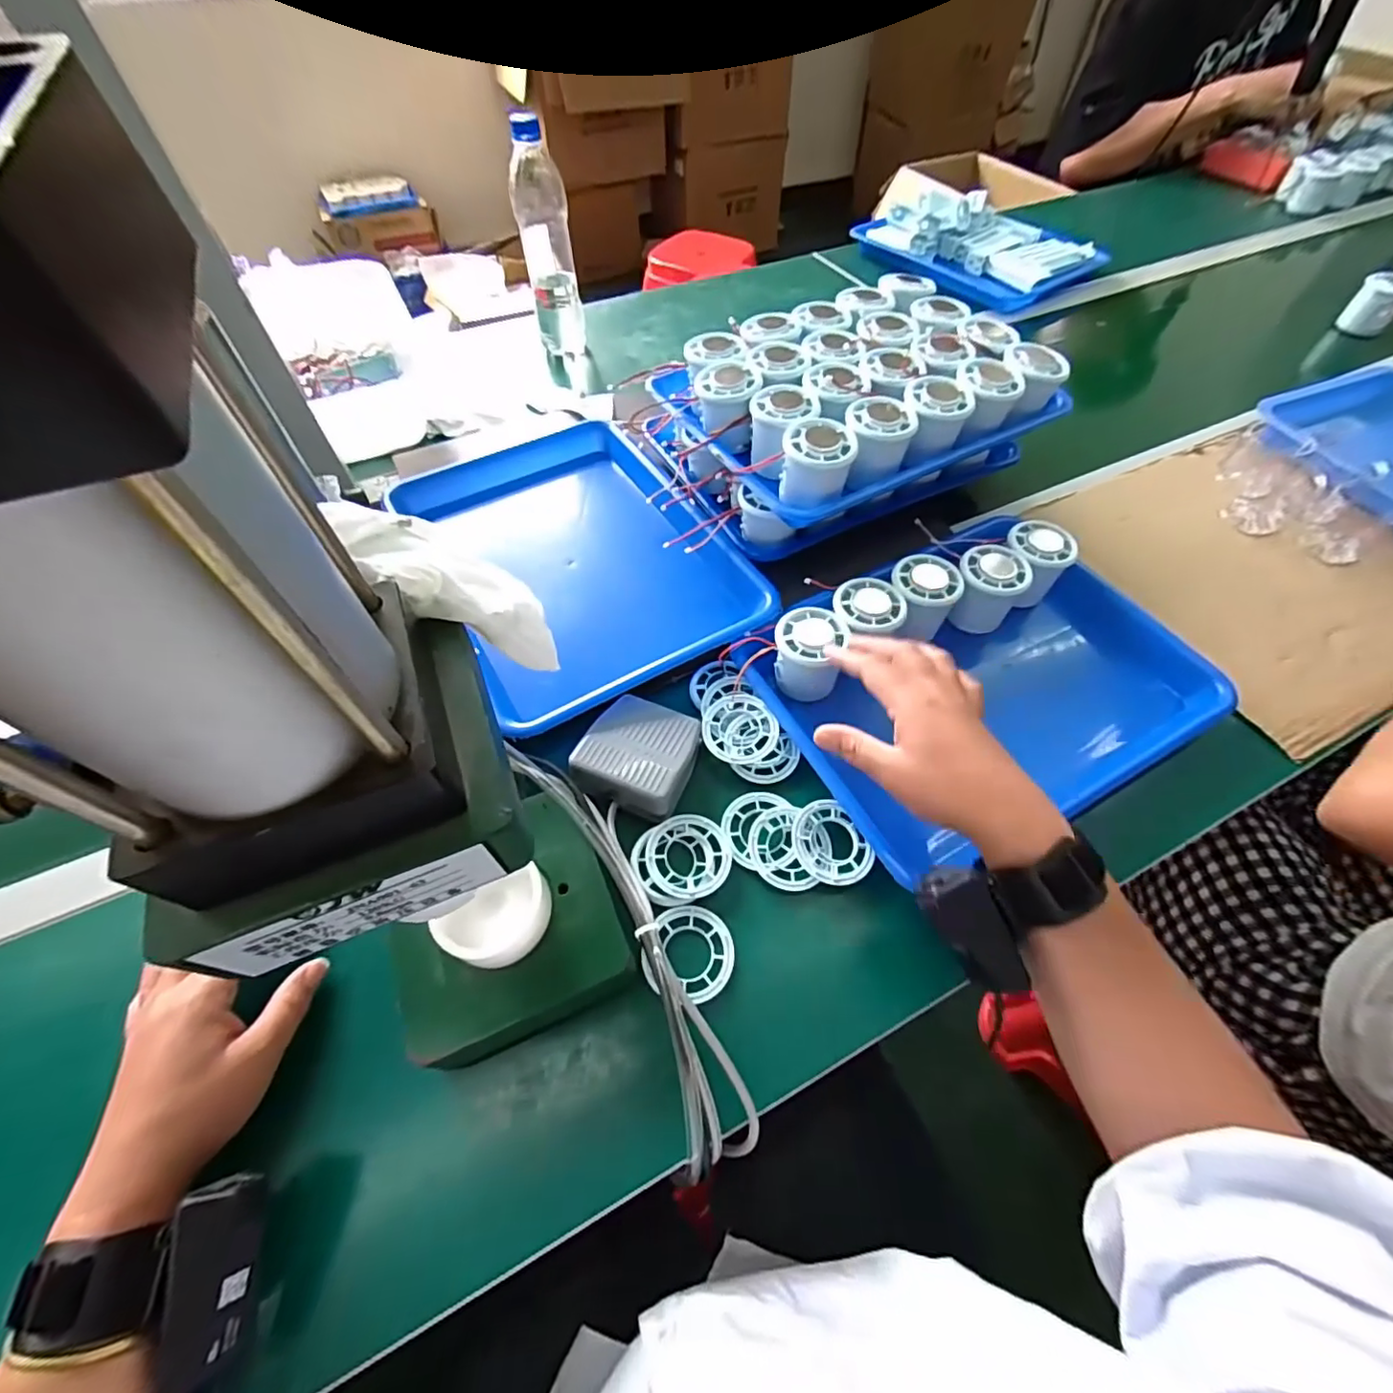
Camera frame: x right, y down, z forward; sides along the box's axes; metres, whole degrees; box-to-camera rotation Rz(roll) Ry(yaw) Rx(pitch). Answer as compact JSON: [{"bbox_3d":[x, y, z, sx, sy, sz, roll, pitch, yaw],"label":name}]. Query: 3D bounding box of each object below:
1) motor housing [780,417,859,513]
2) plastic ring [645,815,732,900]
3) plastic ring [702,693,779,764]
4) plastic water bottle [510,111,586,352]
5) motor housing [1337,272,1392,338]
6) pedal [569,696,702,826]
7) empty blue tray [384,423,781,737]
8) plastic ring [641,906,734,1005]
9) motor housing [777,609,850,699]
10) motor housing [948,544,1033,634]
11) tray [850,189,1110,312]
[{"bbox_3d":[0.095,-0.184,0.470,0.052,0.050,0.051,12,57,8],"label":"motor housing"},{"bbox_3d":[-0.005,0.108,0.400,0.055,0.008,0.057,0,56,0],"label":"plastic ring"},{"bbox_3d":[0.033,0.023,0.449,0.055,0.006,0.056,-2,62,3],"label":"plastic ring"},{"bbox_3d":[-0.178,-0.539,0.720,0.062,0.219,0.067,-13,57,-9],"label":"plastic water bottle"},{"bbox_3d":[0.900,-0.520,0.784,0.057,0.066,0.065,39,64,23],"label":"motor housing"},{"bbox_3d":[-0.042,0.041,0.434,0.077,0.032,0.082,18,58,12],"label":"pedal"},{"bbox_3d":[-0.114,-0.132,0.539,0.238,0.035,0.344,-28,60,-18],"label":"empty blue tray"},{"bbox_3d":[-0.003,0.161,0.371,0.053,0.009,0.056,0,56,0],"label":"plastic ring"},{"bbox_3d":[0.088,-0.032,0.469,0.053,0.058,0.053,12,57,8],"label":"motor housing"},{"bbox_3d":[0.246,-0.090,0.507,0.052,0.060,0.052,25,59,16],"label":"motor housing"},{"bbox_3d":[0.442,-0.705,0.916,0.237,0.064,0.282,-28,60,-18],"label":"tray"}]

